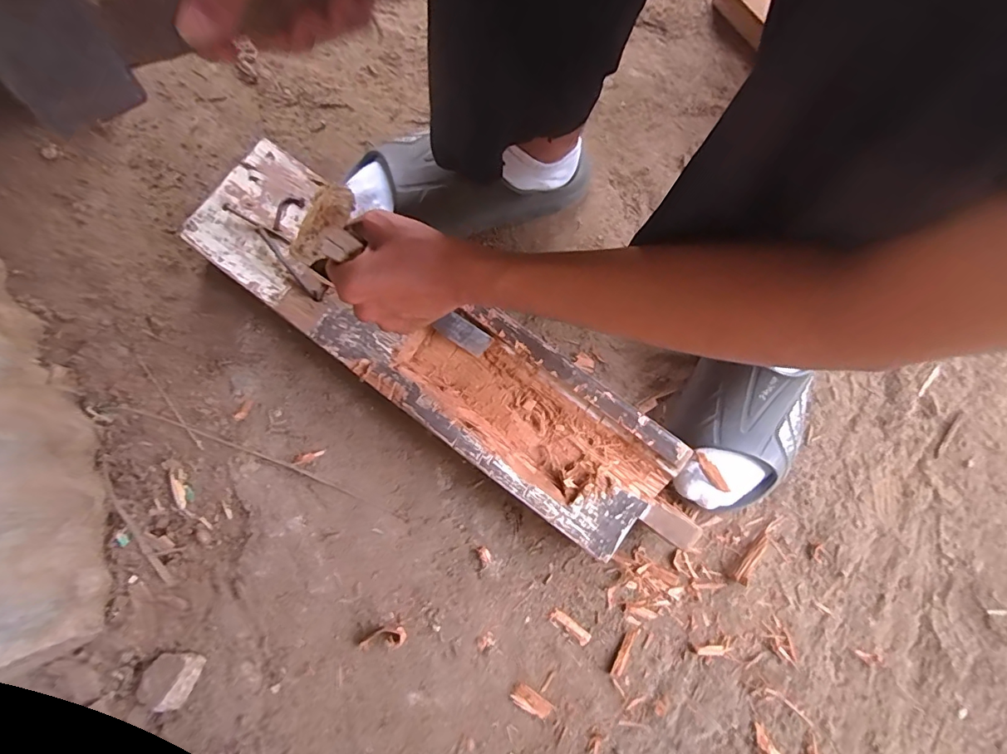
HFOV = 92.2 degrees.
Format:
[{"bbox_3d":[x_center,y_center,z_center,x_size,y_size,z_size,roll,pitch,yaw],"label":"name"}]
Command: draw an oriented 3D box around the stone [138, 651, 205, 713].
[{"bbox_3d":[-0.329,0.297,0.476,0.054,0.025,0.049,12,79,3],"label":"stone"}]

